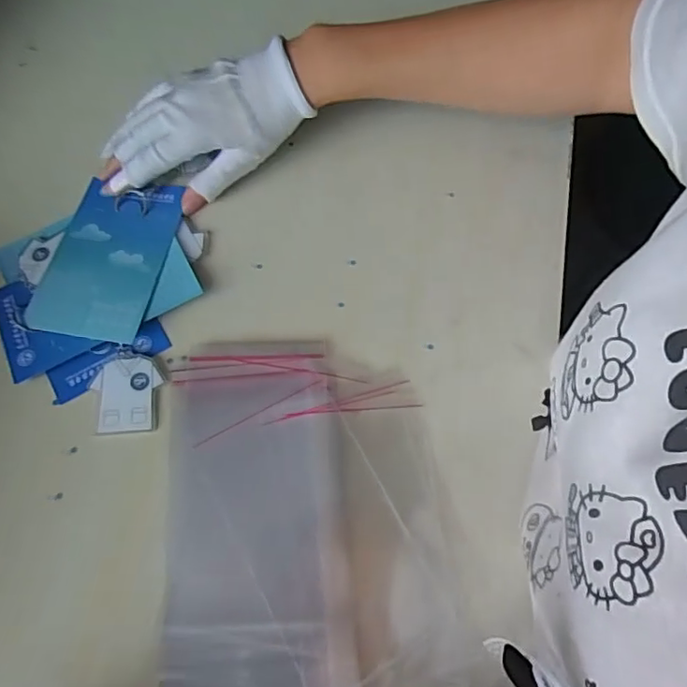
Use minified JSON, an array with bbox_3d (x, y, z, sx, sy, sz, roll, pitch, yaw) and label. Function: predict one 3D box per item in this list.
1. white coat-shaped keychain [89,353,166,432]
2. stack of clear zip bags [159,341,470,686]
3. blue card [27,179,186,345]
[{"bbox_3d":[-0.142,0.032,0.371,0.045,0.004,0.053,-2,70,2],"label":"white coat-shaped keychain"},{"bbox_3d":[-0.022,0.101,0.338,0.162,0.018,0.219,-5,69,-1],"label":"stack of clear zip bags"},{"bbox_3d":[-0.169,-0.064,0.408,0.083,0.005,0.128,8,63,5],"label":"blue card"}]

